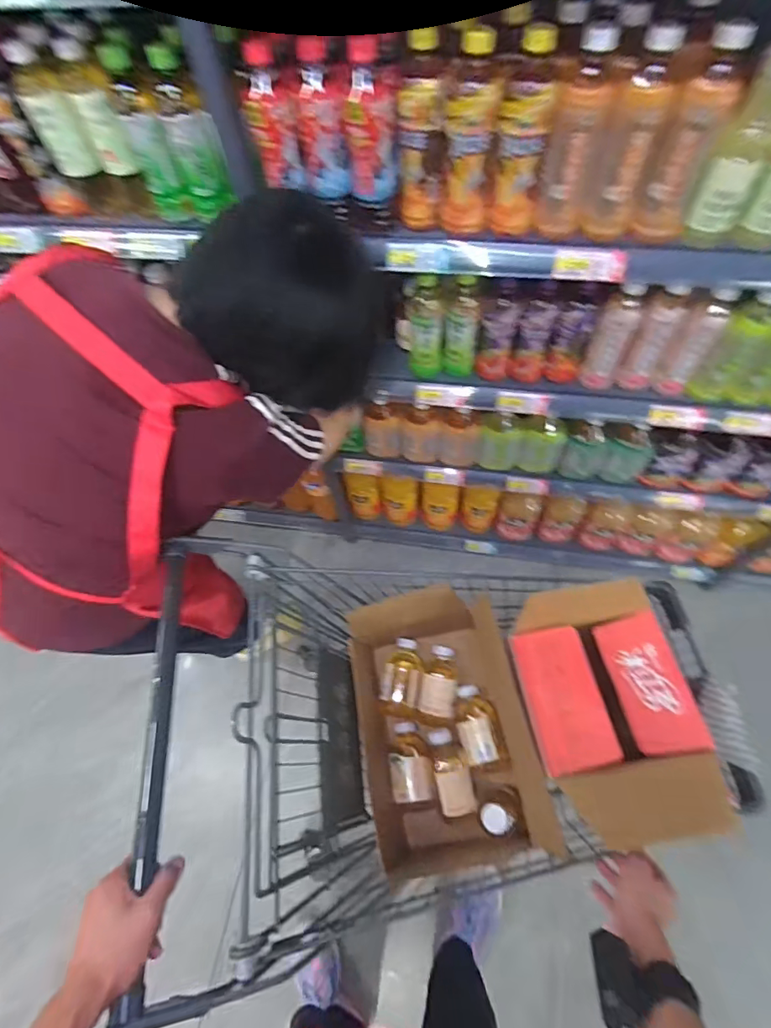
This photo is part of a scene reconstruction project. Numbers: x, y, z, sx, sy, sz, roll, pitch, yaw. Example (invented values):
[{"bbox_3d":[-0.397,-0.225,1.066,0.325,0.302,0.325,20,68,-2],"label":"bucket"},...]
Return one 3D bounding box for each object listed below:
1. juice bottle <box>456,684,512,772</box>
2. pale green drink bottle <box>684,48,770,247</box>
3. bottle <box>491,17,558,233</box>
[{"bbox_3d":[0.181,0.406,0.900,0.082,0.066,0.154,-12,61,-3],"label":"juice bottle"},{"bbox_3d":[0.441,-0.441,0.588,0.069,0.195,0.070,26,66,17],"label":"pale green drink bottle"},{"bbox_3d":[0.178,-0.486,0.616,0.067,0.201,0.057,6,62,7],"label":"bottle"}]

